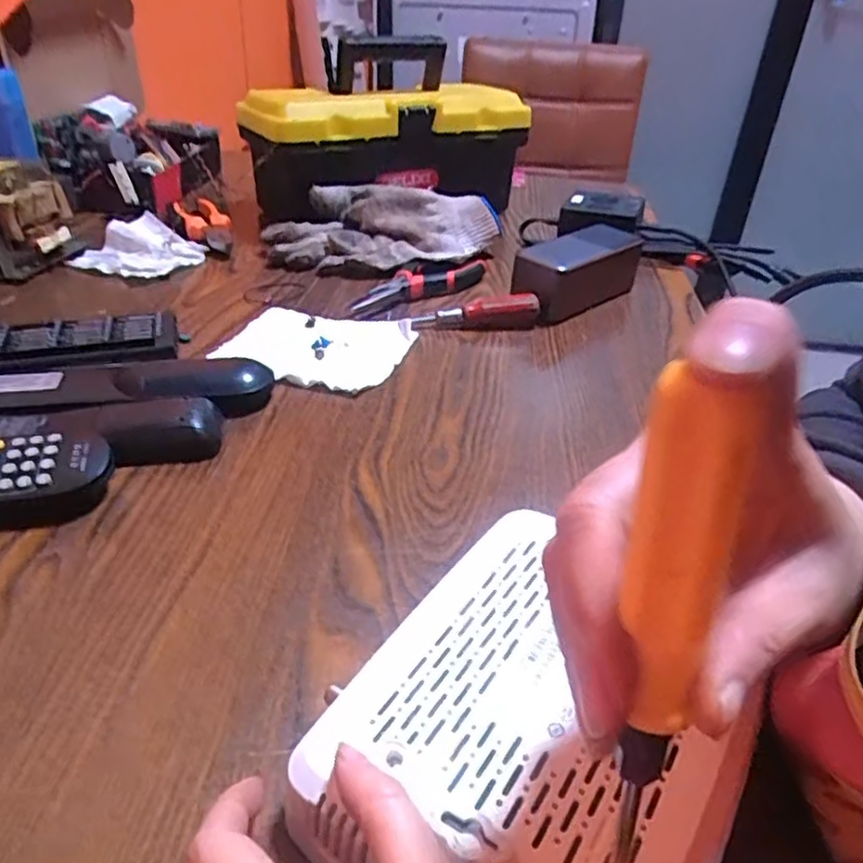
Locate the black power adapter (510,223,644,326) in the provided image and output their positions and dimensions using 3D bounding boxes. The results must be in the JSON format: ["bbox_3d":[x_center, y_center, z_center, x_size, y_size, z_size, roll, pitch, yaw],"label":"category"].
[{"bbox_3d":[0.127,-0.139,0.601,0.137,0.056,0.055,-24,43,-35],"label":"black power adapter"}]

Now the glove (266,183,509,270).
[{"bbox_3d":[-0.046,-0.199,0.671,0.217,0.062,0.135,1,34,-3],"label":"glove"}]

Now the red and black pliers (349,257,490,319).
[{"bbox_3d":[-0.010,-0.129,0.600,0.152,0.022,0.034,-26,43,-36],"label":"red and black pliers"}]

